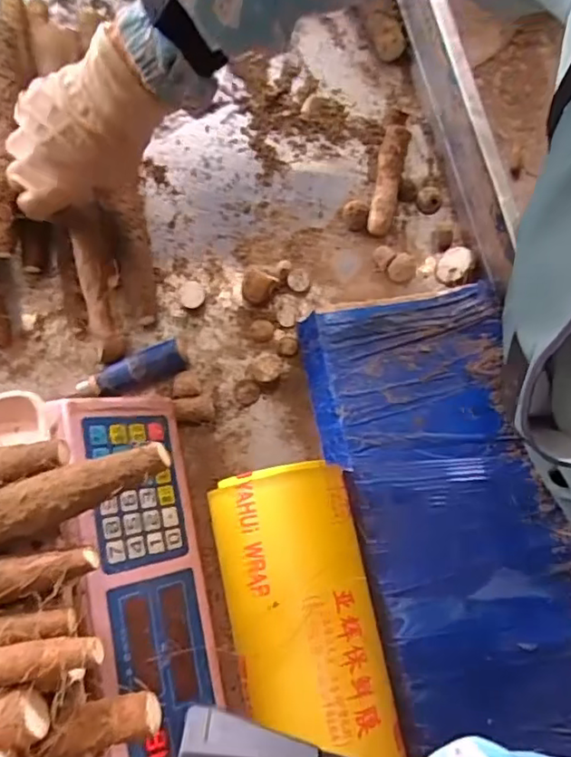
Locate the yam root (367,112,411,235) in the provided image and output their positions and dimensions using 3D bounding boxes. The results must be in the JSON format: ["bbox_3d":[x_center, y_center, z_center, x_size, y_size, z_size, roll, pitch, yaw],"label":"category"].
[{"bbox_3d":[0.096,-0.191,0.550,0.024,0.019,0.118,14,78,1],"label":"yam root"}]

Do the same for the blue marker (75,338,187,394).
[{"bbox_3d":[-0.130,-0.006,0.509,0.088,0.026,0.026,-18,79,-6],"label":"blue marker"}]

